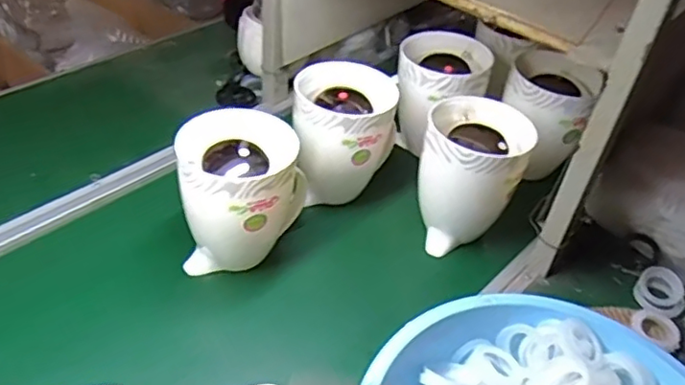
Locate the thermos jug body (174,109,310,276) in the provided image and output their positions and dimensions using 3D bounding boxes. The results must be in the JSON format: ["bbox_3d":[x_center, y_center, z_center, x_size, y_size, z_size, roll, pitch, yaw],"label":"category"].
[{"bbox_3d":[-0.136,0.003,0.820,0.140,0.197,0.144,11,41,5],"label":"thermos jug body"}]

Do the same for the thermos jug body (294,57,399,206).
[{"bbox_3d":[0.001,-0.080,0.930,0.152,0.180,0.146,5,41,-2],"label":"thermos jug body"}]

